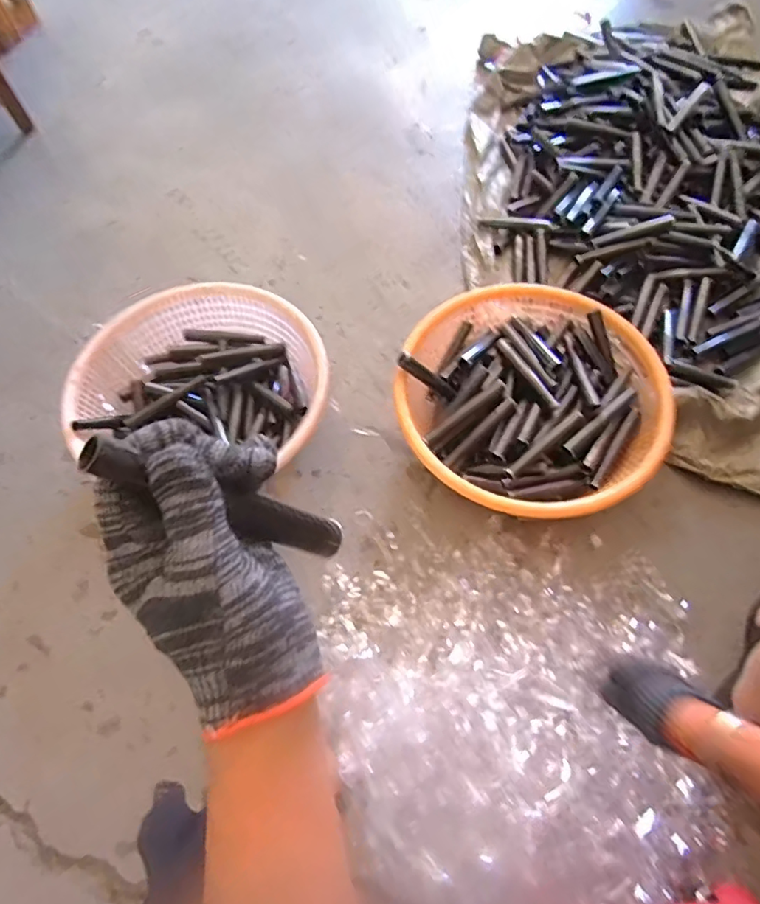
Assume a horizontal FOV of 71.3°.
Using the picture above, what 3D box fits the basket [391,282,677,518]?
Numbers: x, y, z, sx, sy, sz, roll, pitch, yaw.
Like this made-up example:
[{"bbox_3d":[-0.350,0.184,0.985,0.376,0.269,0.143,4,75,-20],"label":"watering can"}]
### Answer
[{"bbox_3d":[0.235,-0.076,0.847,0.390,0.143,0.390,-1,65,2],"label":"basket"}]

